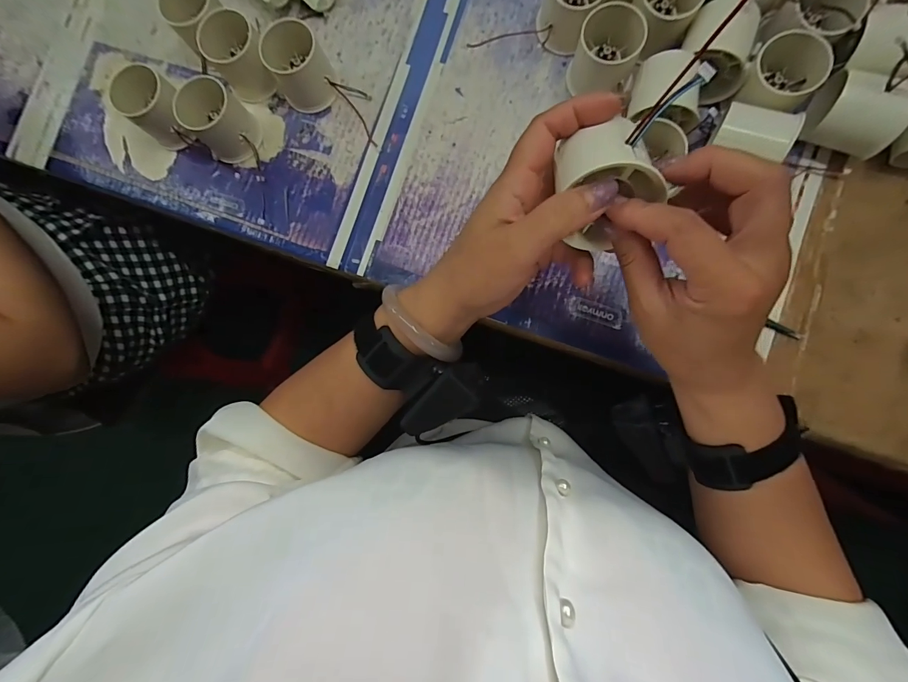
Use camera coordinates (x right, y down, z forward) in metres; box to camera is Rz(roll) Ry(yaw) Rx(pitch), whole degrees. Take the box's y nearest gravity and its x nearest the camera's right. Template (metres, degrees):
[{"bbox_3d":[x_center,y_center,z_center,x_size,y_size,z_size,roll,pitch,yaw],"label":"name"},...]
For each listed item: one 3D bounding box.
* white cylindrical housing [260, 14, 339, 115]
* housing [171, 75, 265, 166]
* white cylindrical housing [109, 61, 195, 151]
[{"bbox_3d":[-0.142,-0.252,0.363,0.052,0.051,0.050,0,87,6],"label":"white cylindrical housing"},{"bbox_3d":[-0.218,-0.204,0.366,0.059,0.048,0.052,41,92,6],"label":"housing"},{"bbox_3d":[-0.276,-0.217,0.368,0.054,0.056,0.052,36,91,6],"label":"white cylindrical housing"}]

